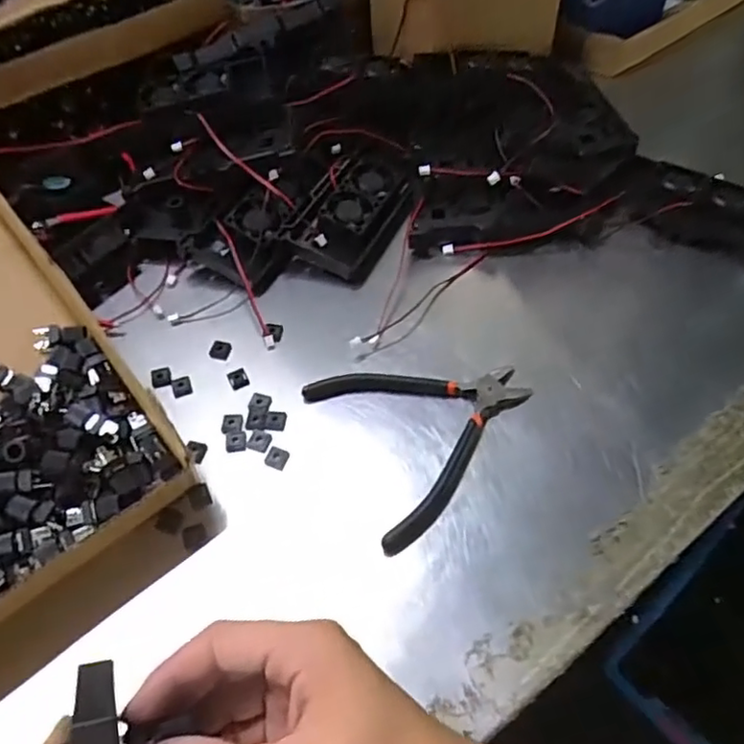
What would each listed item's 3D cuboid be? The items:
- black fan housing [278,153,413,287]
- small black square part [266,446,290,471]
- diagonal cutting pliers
[{"bbox_3d":[-0.013,-0.135,0.523,0.068,0.027,0.128,22,61,17],"label":"black fan housing"},{"bbox_3d":[-0.062,0.056,0.412,0.013,0.004,0.013,19,60,14],"label":"small black square part"},{"bbox_3d":[0.041,0.033,0.423,0.133,0.014,0.126,-25,59,-13],"label":"diagonal cutting pliers"}]

